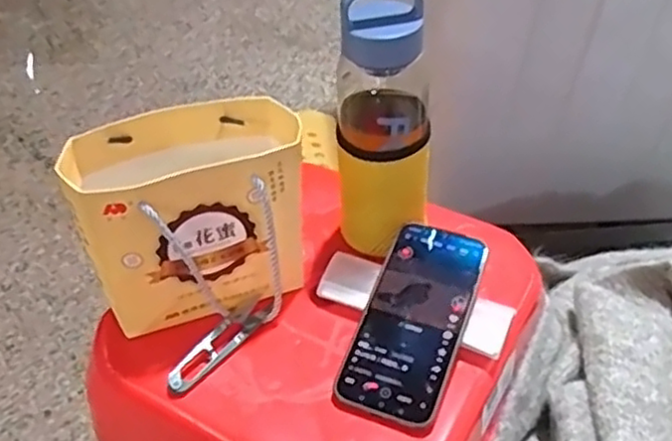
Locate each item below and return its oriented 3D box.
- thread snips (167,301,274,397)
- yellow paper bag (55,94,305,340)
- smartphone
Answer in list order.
[{"bbox_3d":[-0.091,0.094,0.534,0.026,0.015,0.102,28,51,28],"label":"thread snips"},{"bbox_3d":[-0.107,-0.003,0.539,0.165,0.145,0.095,-13,44,-11],"label":"yellow paper bag"},{"bbox_3d":[0.061,0.073,0.528,0.074,0.008,0.160,16,61,19],"label":"smartphone"}]

